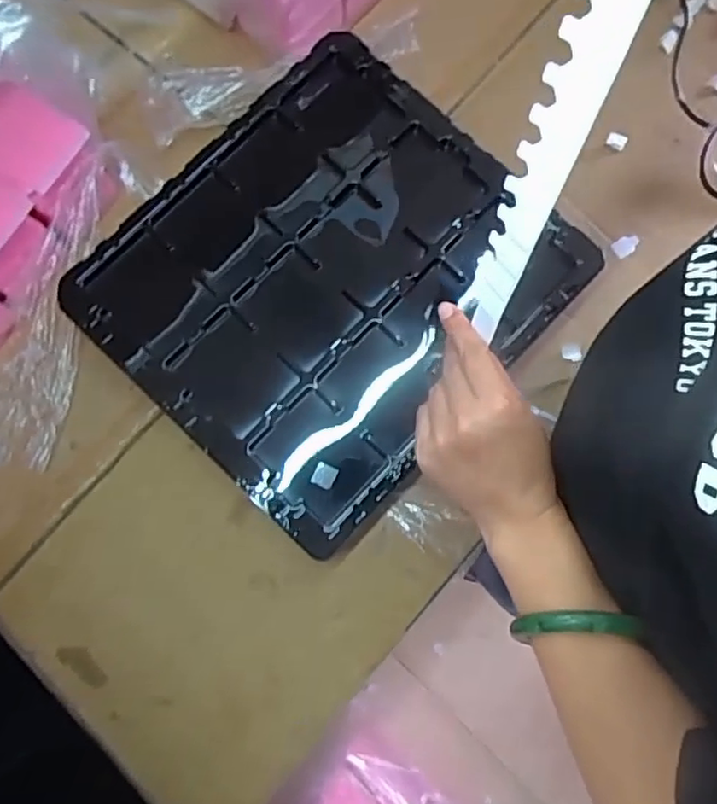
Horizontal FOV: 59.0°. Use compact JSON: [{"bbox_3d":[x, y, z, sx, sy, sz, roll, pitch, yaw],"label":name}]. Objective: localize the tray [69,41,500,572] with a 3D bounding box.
[{"bbox_3d":[-0.027,-0.107,0.595,0.327,0.074,0.372,42,81,8],"label":"tray"}]

